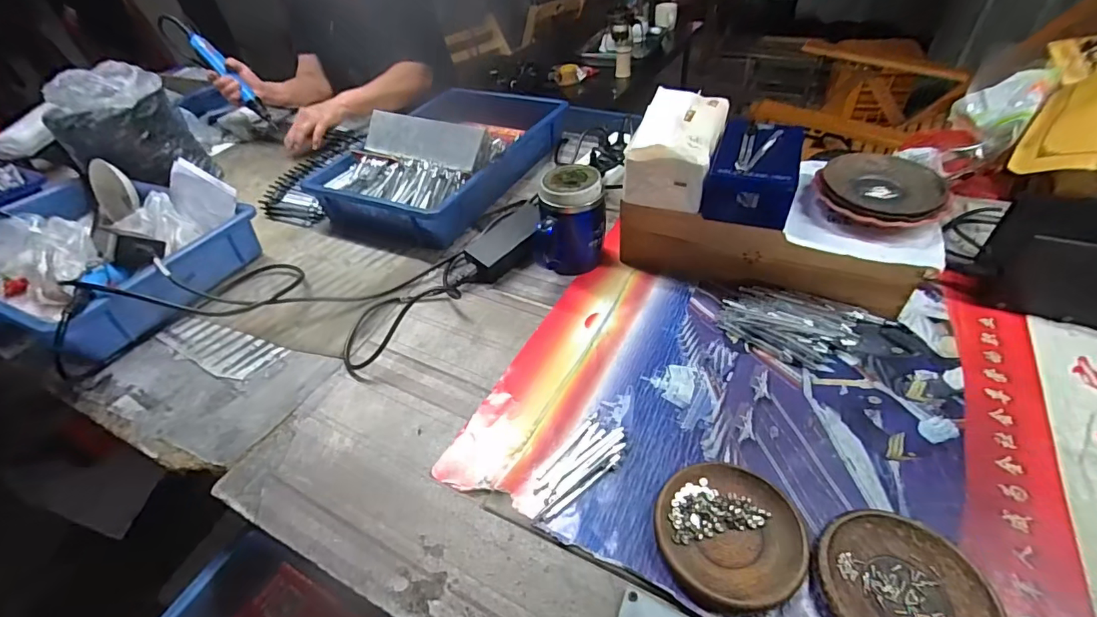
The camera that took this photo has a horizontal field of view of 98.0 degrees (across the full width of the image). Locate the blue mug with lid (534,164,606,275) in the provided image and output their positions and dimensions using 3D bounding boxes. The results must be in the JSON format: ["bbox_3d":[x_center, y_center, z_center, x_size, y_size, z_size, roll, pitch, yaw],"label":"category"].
[{"bbox_3d":[0.029,-0.109,0.639,0.097,0.134,0.080,-4,42,1],"label":"blue mug with lid"}]

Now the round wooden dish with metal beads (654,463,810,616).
[{"bbox_3d":[0.147,0.184,0.394,0.112,0.016,0.116,-3,42,2],"label":"round wooden dish with metal beads"}]

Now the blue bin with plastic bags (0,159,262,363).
[{"bbox_3d":[-0.687,-0.096,0.706,0.443,0.110,0.282,14,45,19],"label":"blue bin with plastic bags"}]

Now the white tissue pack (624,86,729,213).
[{"bbox_3d":[0.164,-0.202,0.603,0.094,0.090,0.145,15,47,21],"label":"white tissue pack"}]

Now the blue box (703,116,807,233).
[{"bbox_3d":[0.246,-0.164,0.569,0.092,0.070,0.130,15,47,21],"label":"blue box"}]

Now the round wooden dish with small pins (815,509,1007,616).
[{"bbox_3d":[0.262,0.209,0.351,0.111,0.017,0.115,-3,42,2],"label":"round wooden dish with small pins"}]

